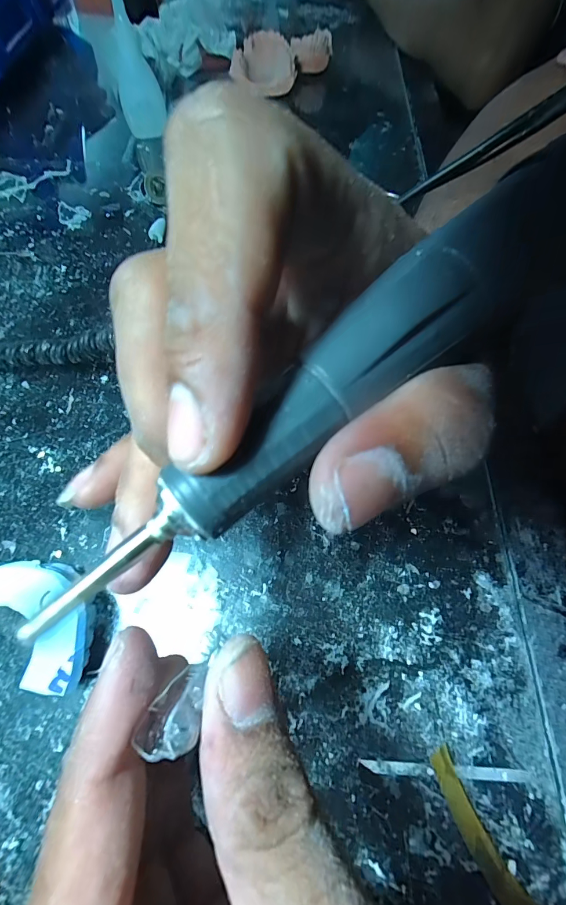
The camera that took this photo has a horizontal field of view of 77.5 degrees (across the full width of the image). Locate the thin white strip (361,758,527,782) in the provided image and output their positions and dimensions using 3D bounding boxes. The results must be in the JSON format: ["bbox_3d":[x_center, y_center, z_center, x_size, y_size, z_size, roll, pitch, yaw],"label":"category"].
[{"bbox_3d":[0.059,0.115,0.128,0.060,0.004,0.004,4,64,-1],"label":"thin white strip"}]

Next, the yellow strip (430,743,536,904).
[{"bbox_3d":[0.066,0.129,0.119,0.010,0.004,0.050,-25,67,-14],"label":"yellow strip"}]

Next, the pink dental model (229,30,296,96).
[{"bbox_3d":[-0.021,-0.390,0.353,0.061,0.028,0.054,-4,64,-5],"label":"pink dental model"}]

